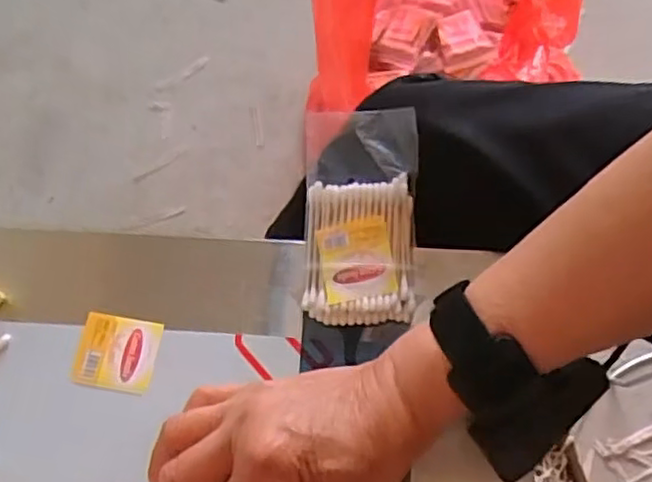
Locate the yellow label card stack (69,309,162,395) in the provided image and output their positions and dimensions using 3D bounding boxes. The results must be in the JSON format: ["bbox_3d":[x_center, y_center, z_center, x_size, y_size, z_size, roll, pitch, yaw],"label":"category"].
[{"bbox_3d":[-0.114,0.061,0.366,0.043,0.004,0.040,9,68,3],"label":"yellow label card stack"}]

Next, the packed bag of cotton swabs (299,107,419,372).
[{"bbox_3d":[0.019,-0.005,0.376,0.063,0.018,0.141,4,81,1],"label":"packed bag of cotton swabs"}]

